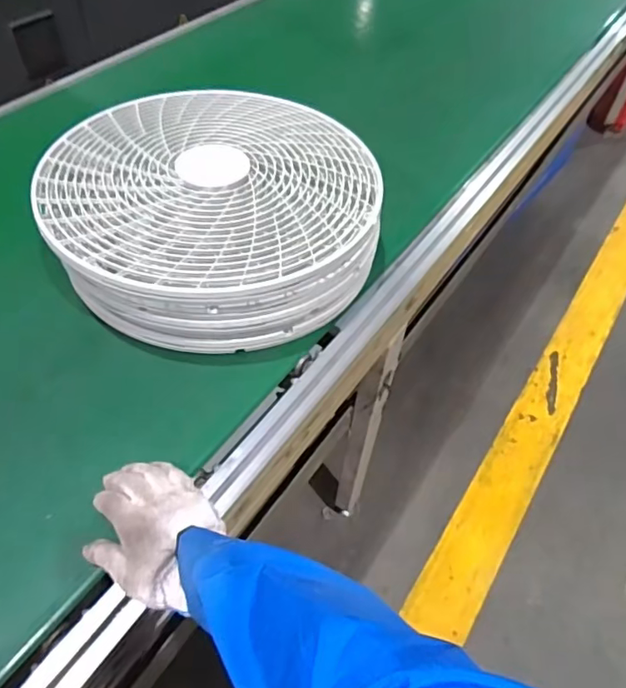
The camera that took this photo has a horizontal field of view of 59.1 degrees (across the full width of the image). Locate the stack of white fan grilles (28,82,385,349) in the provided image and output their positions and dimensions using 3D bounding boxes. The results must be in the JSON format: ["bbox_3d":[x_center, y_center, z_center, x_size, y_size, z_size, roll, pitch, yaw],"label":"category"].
[{"bbox_3d":[-0.138,-0.195,0.798,0.440,0.138,0.432,-11,50,-11],"label":"stack of white fan grilles"}]

